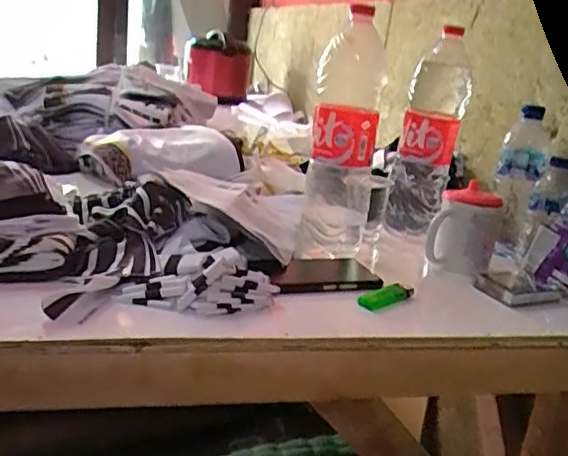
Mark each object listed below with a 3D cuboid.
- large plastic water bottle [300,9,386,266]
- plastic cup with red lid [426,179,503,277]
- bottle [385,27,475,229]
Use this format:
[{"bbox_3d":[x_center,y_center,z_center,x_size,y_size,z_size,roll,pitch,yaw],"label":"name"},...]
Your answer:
[{"bbox_3d":[0.078,-0.117,0.762,0.083,0.295,0.088,9,18,3],"label":"large plastic water bottle"},{"bbox_3d":[0.240,0.008,0.797,0.078,0.120,0.079,7,18,-2],"label":"plastic cup with red lid"},{"bbox_3d":[0.223,-0.132,0.890,0.073,0.273,0.083,13,19,16],"label":"bottle"}]

